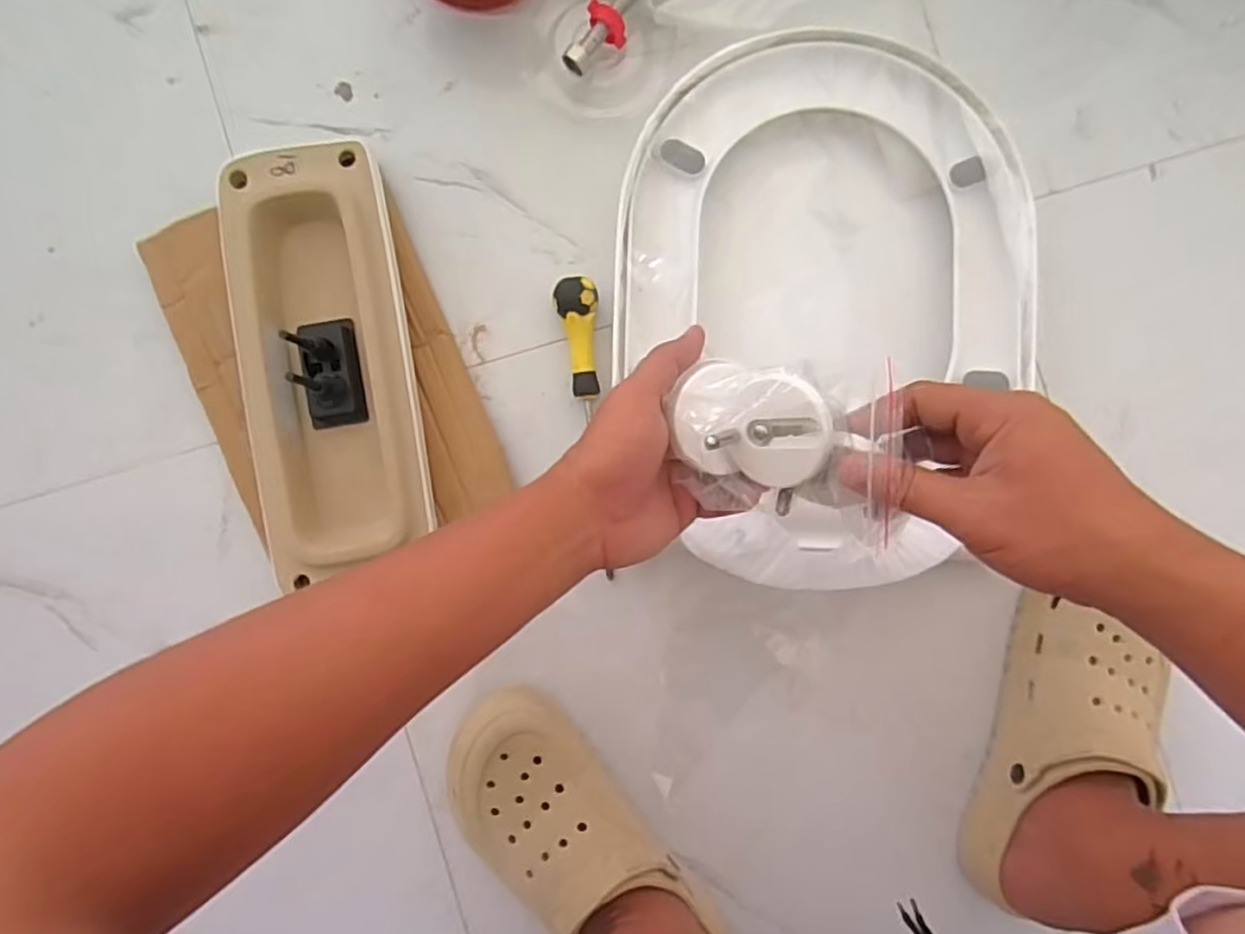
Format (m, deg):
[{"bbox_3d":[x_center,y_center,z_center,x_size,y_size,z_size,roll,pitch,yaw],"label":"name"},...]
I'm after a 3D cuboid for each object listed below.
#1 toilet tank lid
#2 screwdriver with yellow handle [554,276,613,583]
[{"bbox_3d":[-0.224,-0.073,0.522,0.125,0.057,0.333,-10,90,-5],"label":"toilet tank lid"},{"bbox_3d":[-0.027,-0.030,0.546,0.033,0.031,0.242,-6,91,-4],"label":"screwdriver with yellow handle"}]

